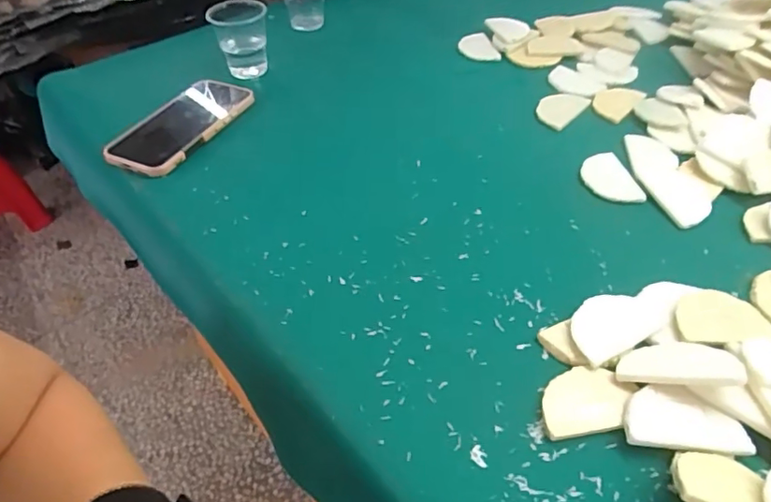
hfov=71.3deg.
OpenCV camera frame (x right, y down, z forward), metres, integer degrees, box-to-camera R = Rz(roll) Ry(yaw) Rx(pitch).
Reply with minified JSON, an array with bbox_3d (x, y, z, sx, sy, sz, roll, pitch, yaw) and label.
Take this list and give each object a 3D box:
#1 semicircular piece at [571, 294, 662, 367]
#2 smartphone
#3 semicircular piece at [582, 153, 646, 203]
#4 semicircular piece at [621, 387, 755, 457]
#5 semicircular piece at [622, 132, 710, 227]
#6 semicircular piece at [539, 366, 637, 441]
[{"bbox_3d":[0.161,0.053,0.383,0.071,0.008,0.044,-22,49,-18],"label":"semicircular piece"},{"bbox_3d":[-0.217,-0.138,0.582,0.081,0.018,0.169,17,49,18],"label":"smartphone"},{"bbox_3d":[0.207,-0.068,0.502,0.043,0.005,0.074,-6,46,-2],"label":"semicircular piece"},{"bbox_3d":[0.180,0.103,0.325,0.067,0.007,0.036,6,47,9],"label":"semicircular piece"},{"bbox_3d":[0.264,-0.073,0.509,0.047,0.006,0.136,-5,46,-2],"label":"semicircular piece"},{"bbox_3d":[0.128,0.095,0.342,0.059,0.008,0.043,-9,46,-5],"label":"semicircular piece"}]

